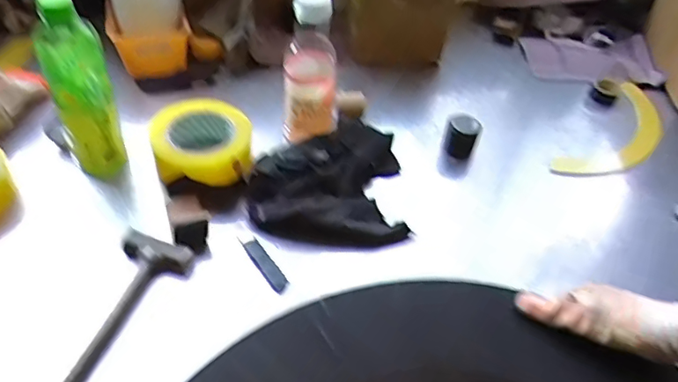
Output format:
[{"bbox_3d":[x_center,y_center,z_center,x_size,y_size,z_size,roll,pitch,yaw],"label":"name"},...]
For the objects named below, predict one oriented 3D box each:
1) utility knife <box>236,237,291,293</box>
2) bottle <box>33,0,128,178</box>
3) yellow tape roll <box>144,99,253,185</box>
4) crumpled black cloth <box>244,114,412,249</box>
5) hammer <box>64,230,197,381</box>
[{"bbox_3d":[-0.081,0.075,0.579,0.017,0.013,0.083,-26,53,-27],"label":"utility knife"},{"bbox_3d":[-0.286,-0.114,0.599,0.064,0.204,0.060,-19,51,-22],"label":"bottle"},{"bbox_3d":[-0.167,-0.052,0.660,0.121,0.055,0.122,3,46,-3],"label":"yellow tape roll"},{"bbox_3d":[-0.017,-0.016,0.653,0.186,0.037,0.186,1,46,-5],"label":"crumpled black cloth"},{"bbox_3d":[-0.241,0.155,0.476,0.070,0.026,0.299,19,47,12],"label":"hammer"}]

